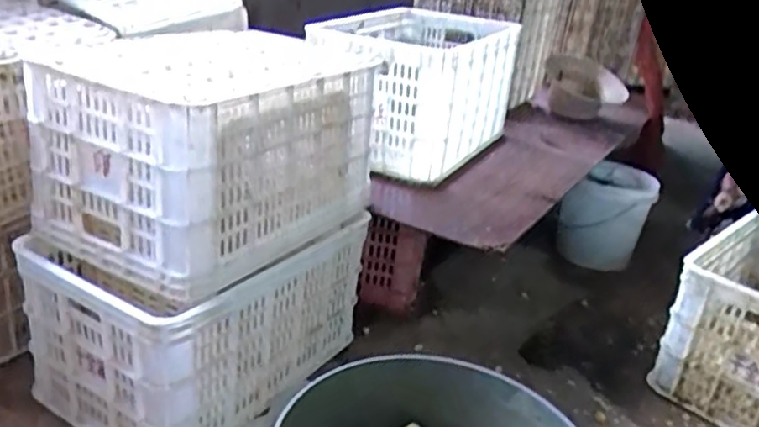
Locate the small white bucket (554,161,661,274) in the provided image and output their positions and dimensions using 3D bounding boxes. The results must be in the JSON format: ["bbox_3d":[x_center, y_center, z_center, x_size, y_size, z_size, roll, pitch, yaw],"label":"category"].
[{"bbox_3d":[0.628,0.014,1.855,0.227,0.236,0.239,17,26,20],"label":"small white bucket"}]

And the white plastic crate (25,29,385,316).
[{"bbox_3d":[-0.265,-0.116,1.144,0.383,0.295,0.550,14,21,20],"label":"white plastic crate"}]

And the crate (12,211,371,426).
[{"bbox_3d":[-0.303,0.160,1.173,0.328,0.282,0.491,20,26,25],"label":"crate"}]

